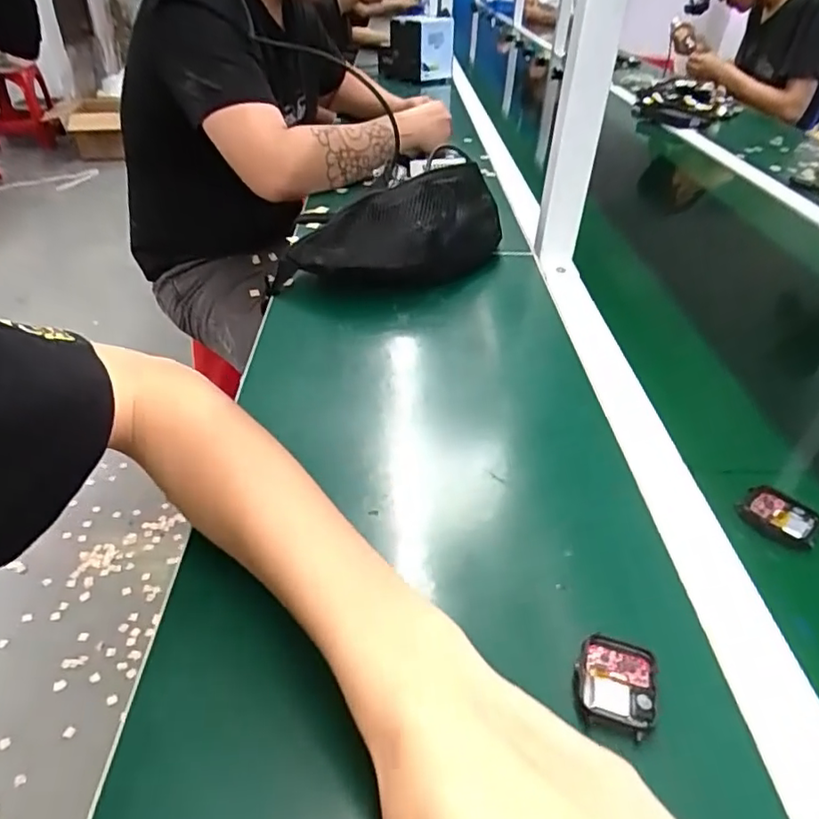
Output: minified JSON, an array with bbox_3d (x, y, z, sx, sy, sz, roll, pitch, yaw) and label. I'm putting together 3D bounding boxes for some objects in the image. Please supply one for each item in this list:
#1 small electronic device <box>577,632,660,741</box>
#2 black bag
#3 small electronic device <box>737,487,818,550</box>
[{"bbox_3d":[0.102,0.134,0.292,0.037,0.005,0.046,12,39,13],"label":"small electronic device"},{"bbox_3d":[-0.013,-0.188,0.647,0.276,0.087,0.103,-17,42,-23],"label":"black bag"},{"bbox_3d":[0.247,0.071,0.392,0.047,0.013,0.033,31,46,32],"label":"small electronic device"}]

